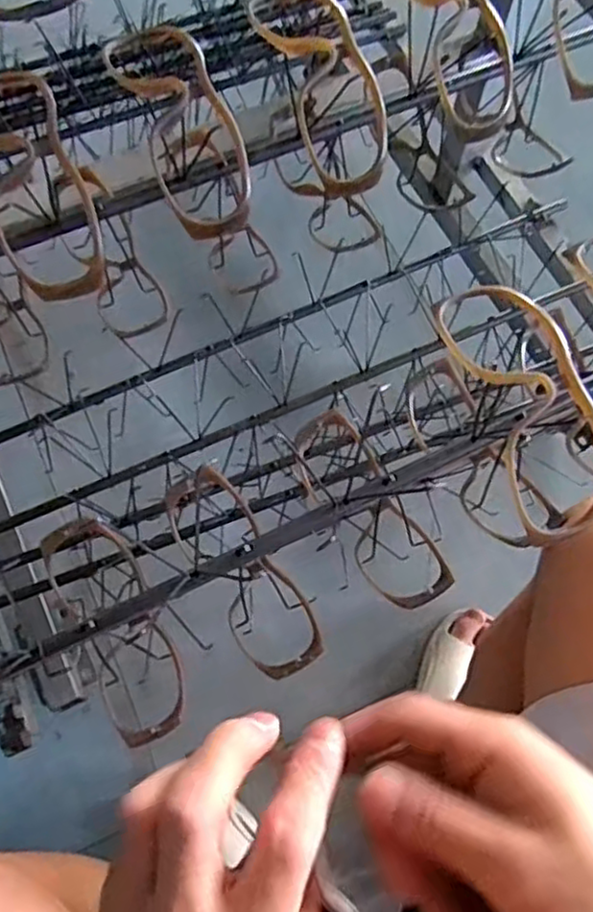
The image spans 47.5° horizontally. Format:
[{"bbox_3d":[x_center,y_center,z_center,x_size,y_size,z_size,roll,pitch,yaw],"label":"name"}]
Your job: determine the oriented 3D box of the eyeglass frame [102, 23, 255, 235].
[{"bbox_3d":[-0.072,-0.201,0.407,0.046,0.041,0.145,-24,86,-11],"label":"eyeglass frame"}]

